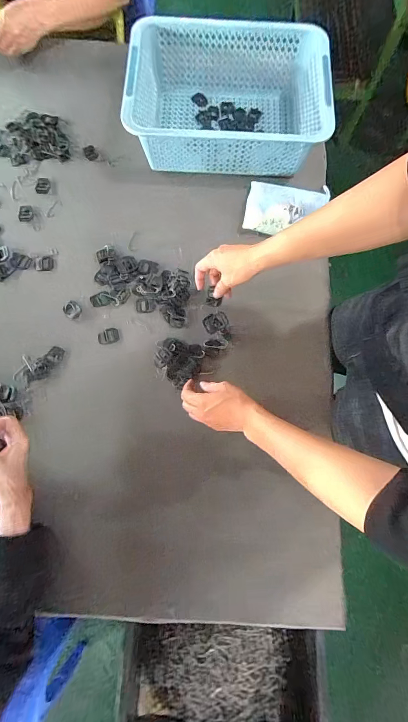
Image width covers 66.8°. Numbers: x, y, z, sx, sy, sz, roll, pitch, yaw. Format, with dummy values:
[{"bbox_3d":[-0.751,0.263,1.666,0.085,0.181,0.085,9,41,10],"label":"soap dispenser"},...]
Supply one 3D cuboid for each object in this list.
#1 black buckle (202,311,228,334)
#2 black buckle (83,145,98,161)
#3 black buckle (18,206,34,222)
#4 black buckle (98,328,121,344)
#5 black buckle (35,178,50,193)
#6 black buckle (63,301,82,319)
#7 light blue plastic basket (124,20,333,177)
[{"bbox_3d":[0.020,-0.070,0.555,0.043,0.008,0.032,-23,94,6],"label":"black buckle"},{"bbox_3d":[-0.250,-0.460,0.683,0.026,0.011,0.032,-28,79,-7],"label":"black buckle"},{"bbox_3d":[-0.371,-0.305,0.642,0.029,0.005,0.037,-7,77,-3],"label":"black buckle"},{"bbox_3d":[-0.180,-0.047,0.582,0.040,0.004,0.030,-13,78,-4],"label":"black buckle"},{"bbox_3d":[-0.344,-0.374,0.660,0.028,0.005,0.039,-5,77,-2],"label":"black buckle"},{"bbox_3d":[-0.251,-0.098,0.591,0.036,0.006,0.031,44,80,8],"label":"black buckle"},{"bbox_3d":[0.050,-0.532,0.638,0.380,0.114,0.283,2,77,-1],"label":"light blue plastic basket"}]

